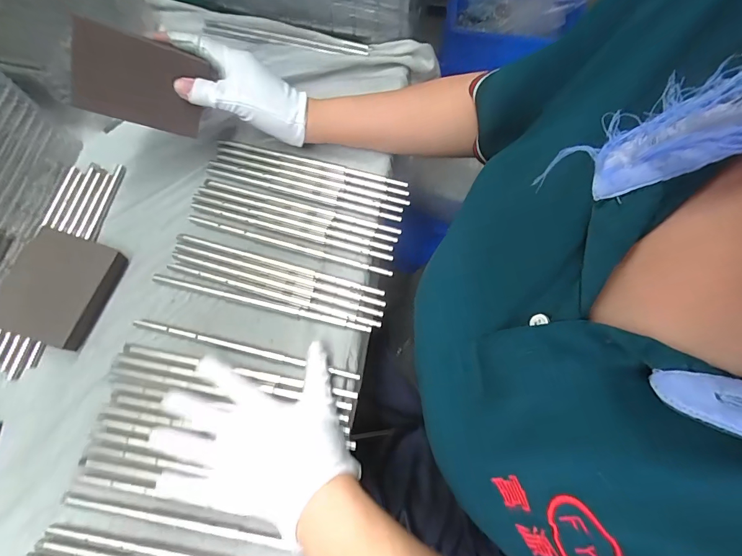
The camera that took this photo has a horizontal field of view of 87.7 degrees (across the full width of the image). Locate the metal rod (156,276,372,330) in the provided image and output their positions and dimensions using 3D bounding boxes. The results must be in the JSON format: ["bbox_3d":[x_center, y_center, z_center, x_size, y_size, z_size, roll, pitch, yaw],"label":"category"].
[{"bbox_3d":[-0.104,0.023,0.361,0.209,0.004,0.006,13,70,6],"label":"metal rod"}]

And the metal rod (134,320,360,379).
[{"bbox_3d":[-0.113,0.063,0.345,0.208,0.004,0.007,12,70,6],"label":"metal rod"}]

